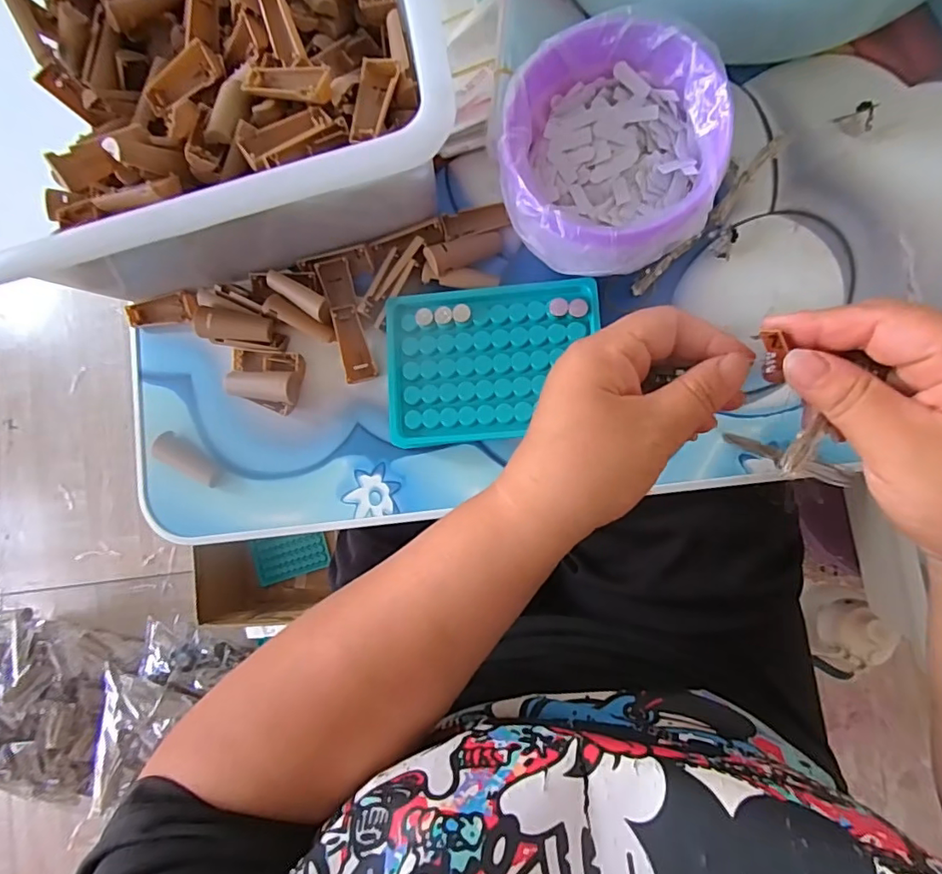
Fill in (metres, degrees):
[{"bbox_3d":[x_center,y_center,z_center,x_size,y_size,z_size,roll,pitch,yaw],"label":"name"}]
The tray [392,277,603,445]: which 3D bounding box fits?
[{"bbox_3d":[0.013,-0.047,0.334,0.130,0.016,0.097,-3,86,8],"label":"tray"}]

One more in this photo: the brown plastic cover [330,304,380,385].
[{"bbox_3d":[-0.078,-0.062,0.349,0.019,0.012,0.049,-15,84,7],"label":"brown plastic cover"}]

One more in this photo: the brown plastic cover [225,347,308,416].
[{"bbox_3d":[-0.140,-0.039,0.352,0.051,0.017,0.040,12,88,9],"label":"brown plastic cover"}]

